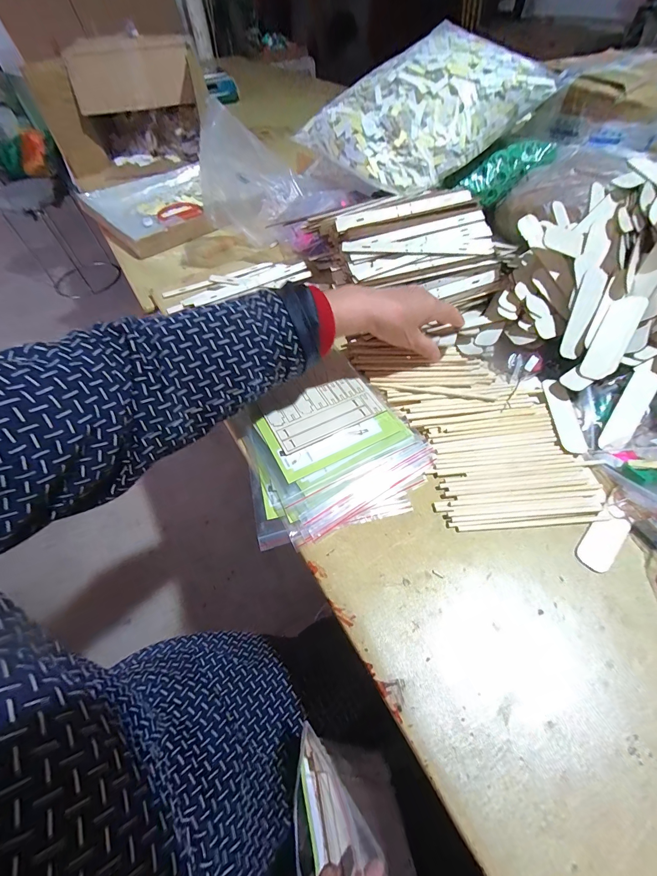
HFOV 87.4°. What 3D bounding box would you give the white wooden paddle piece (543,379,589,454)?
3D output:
[{"bbox_3d":[0.278,-0.028,0.404,0.029,0.006,0.100,3,60,-2],"label":"white wooden paddle piece"}]

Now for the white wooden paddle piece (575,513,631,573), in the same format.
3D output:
[{"bbox_3d":[0.265,0.098,0.330,0.029,0.004,0.068,37,64,24],"label":"white wooden paddle piece"}]

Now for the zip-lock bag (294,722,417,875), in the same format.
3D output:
[{"bbox_3d":[0.045,0.406,0.358,0.044,0.219,0.138,-29,35,12],"label":"zip-lock bag"}]

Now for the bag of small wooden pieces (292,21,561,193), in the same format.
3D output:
[{"bbox_3d":[0.166,-0.542,0.588,0.372,0.110,0.221,-30,92,3],"label":"bag of small wooden pieces"}]

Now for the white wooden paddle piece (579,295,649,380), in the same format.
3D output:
[{"bbox_3d":[0.336,-0.119,0.405,0.033,0.006,0.112,30,88,20],"label":"white wooden paddle piece"}]

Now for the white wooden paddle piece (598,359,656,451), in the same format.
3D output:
[{"bbox_3d":[0.342,-0.035,0.388,0.028,0.005,0.118,30,82,20],"label":"white wooden paddle piece"}]

